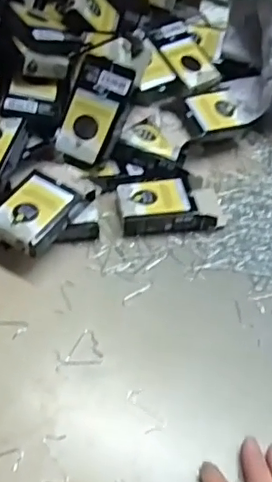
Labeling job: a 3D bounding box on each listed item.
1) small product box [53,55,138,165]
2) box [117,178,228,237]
[{"bbox_3d":[-0.040,-0.126,0.545,0.054,0.100,0.015,19,2,5],"label":"small product box"},{"bbox_3d":[0.034,-0.033,0.533,0.099,0.023,0.057,-1,45,-4],"label":"box"}]

